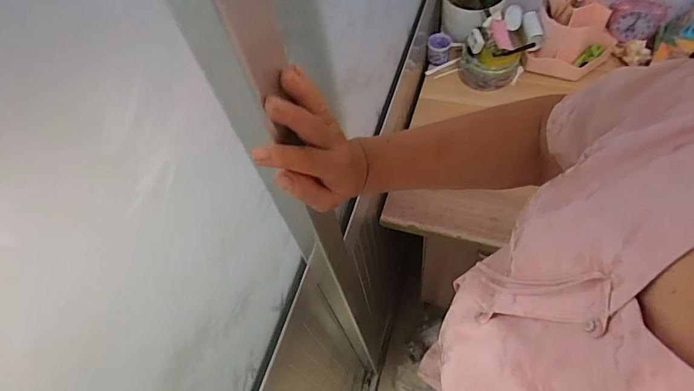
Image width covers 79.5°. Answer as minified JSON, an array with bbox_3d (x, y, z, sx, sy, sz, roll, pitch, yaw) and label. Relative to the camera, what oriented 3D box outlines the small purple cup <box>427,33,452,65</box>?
[{"bbox_3d":[0.207,-0.331,0.943,0.050,0.045,0.053,0,60,1],"label":"small purple cup"}]

